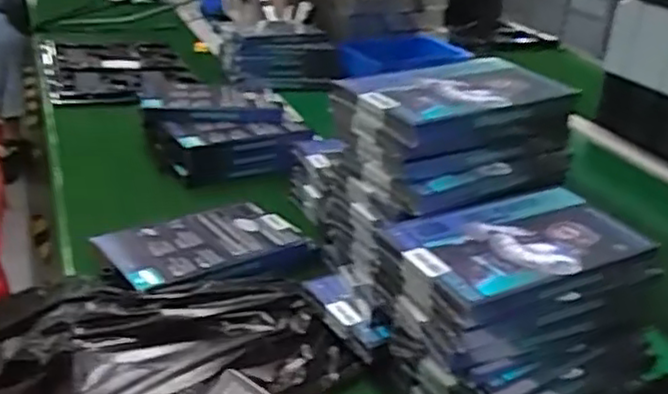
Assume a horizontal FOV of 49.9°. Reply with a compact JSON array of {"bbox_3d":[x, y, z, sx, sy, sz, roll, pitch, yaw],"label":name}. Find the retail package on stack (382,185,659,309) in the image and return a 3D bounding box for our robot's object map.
[{"bbox_3d":[0.123,0.027,0.471,0.160,0.016,0.091,-9,29,-27],"label":"retail package on stack"}]

